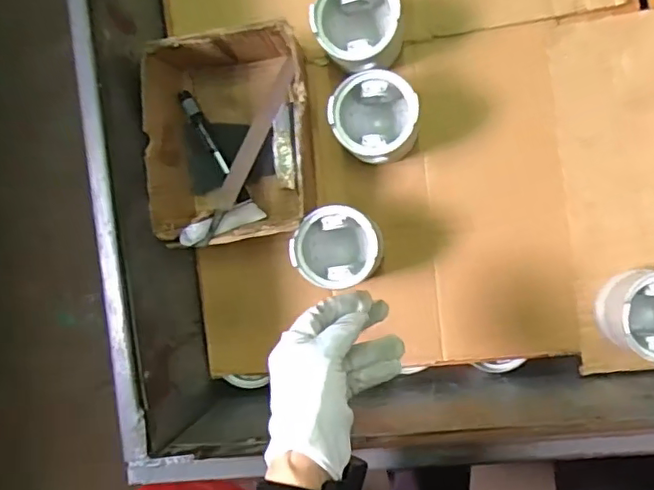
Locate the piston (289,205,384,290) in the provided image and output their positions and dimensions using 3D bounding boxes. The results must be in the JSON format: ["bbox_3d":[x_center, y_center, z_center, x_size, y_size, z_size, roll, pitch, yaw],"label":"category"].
[{"bbox_3d":[0.015,0.002,0.616,0.088,0.079,0.082,0,92,9],"label":"piston"}]

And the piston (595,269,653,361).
[{"bbox_3d":[0.310,0.064,0.554,0.078,0.075,0.079,0,92,9],"label":"piston"}]

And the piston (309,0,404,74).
[{"bbox_3d":[0.035,-0.230,0.614,0.085,0.093,0.082,0,92,9],"label":"piston"}]

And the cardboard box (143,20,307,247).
[{"bbox_3d":[-0.103,-0.115,0.651,0.166,0.104,0.217,-3,92,9],"label":"cardboard box"}]

